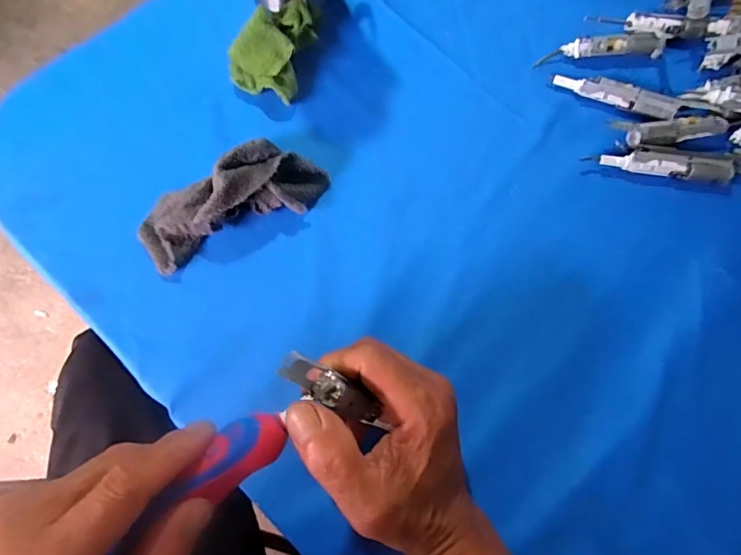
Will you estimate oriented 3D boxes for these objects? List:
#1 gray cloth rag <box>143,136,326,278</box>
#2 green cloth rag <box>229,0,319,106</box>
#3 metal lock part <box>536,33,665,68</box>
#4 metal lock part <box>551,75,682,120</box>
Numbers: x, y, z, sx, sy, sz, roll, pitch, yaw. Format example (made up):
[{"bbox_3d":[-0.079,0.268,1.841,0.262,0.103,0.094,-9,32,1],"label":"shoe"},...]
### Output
[{"bbox_3d":[-0.108,-0.066,0.389,0.152,0.041,0.066,-26,72,-11],"label":"gray cloth rag"},{"bbox_3d":[-0.086,-0.211,0.450,0.062,0.039,0.102,15,69,4],"label":"green cloth rag"},{"bbox_3d":[0.212,-0.209,0.465,0.113,0.019,0.019,-5,69,-4],"label":"metal lock part"},{"bbox_3d":[0.214,-0.162,0.445,0.103,0.020,0.017,23,70,7],"label":"metal lock part"}]

